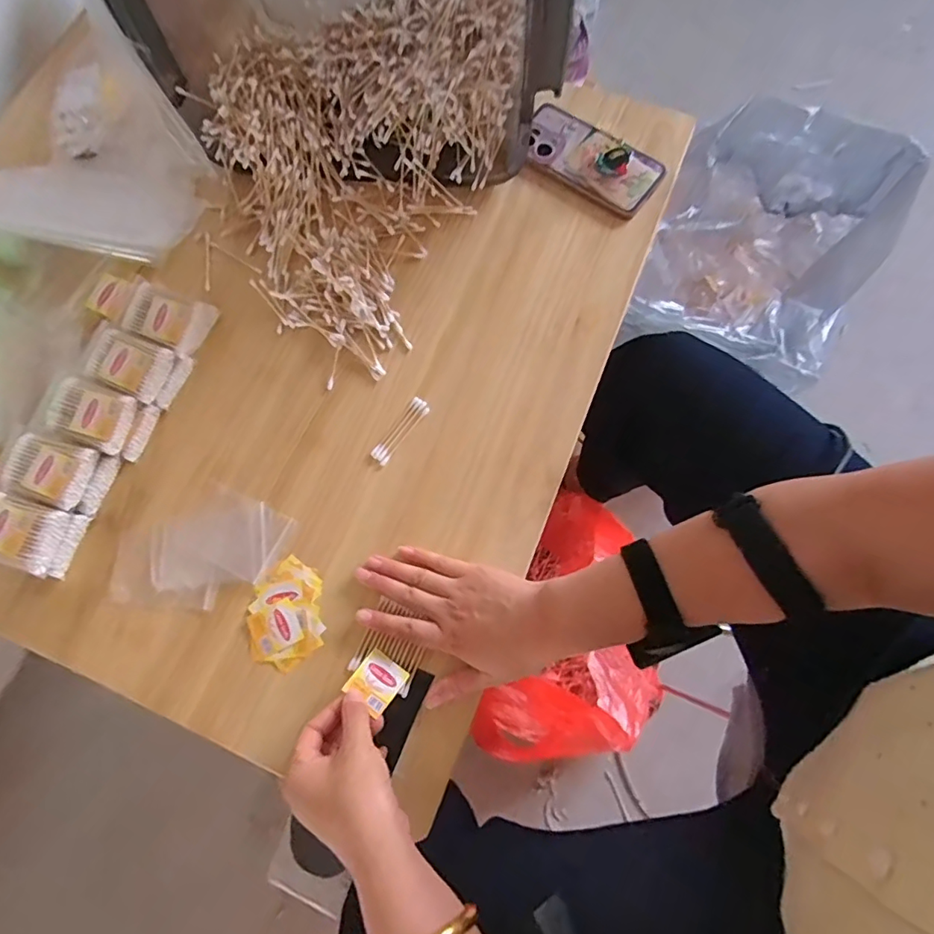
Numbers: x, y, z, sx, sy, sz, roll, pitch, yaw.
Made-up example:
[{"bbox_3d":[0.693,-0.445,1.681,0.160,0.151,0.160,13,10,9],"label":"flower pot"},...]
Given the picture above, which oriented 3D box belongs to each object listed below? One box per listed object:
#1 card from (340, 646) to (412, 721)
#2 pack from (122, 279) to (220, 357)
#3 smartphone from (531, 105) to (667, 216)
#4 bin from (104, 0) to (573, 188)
[{"bbox_3d":[-0.075,0.179,0.438,0.039,0.005,0.039,32,65,16],"label":"card"},{"bbox_3d":[-0.297,-0.150,0.525,0.075,0.029,0.061,21,77,7],"label":"pack"},{"bbox_3d":[0.131,-0.340,0.567,0.166,0.023,0.075,40,80,11],"label":"smartphone"},{"bbox_3d":[-0.105,-0.456,0.491,0.379,0.227,0.237,2,76,2],"label":"bin"}]

